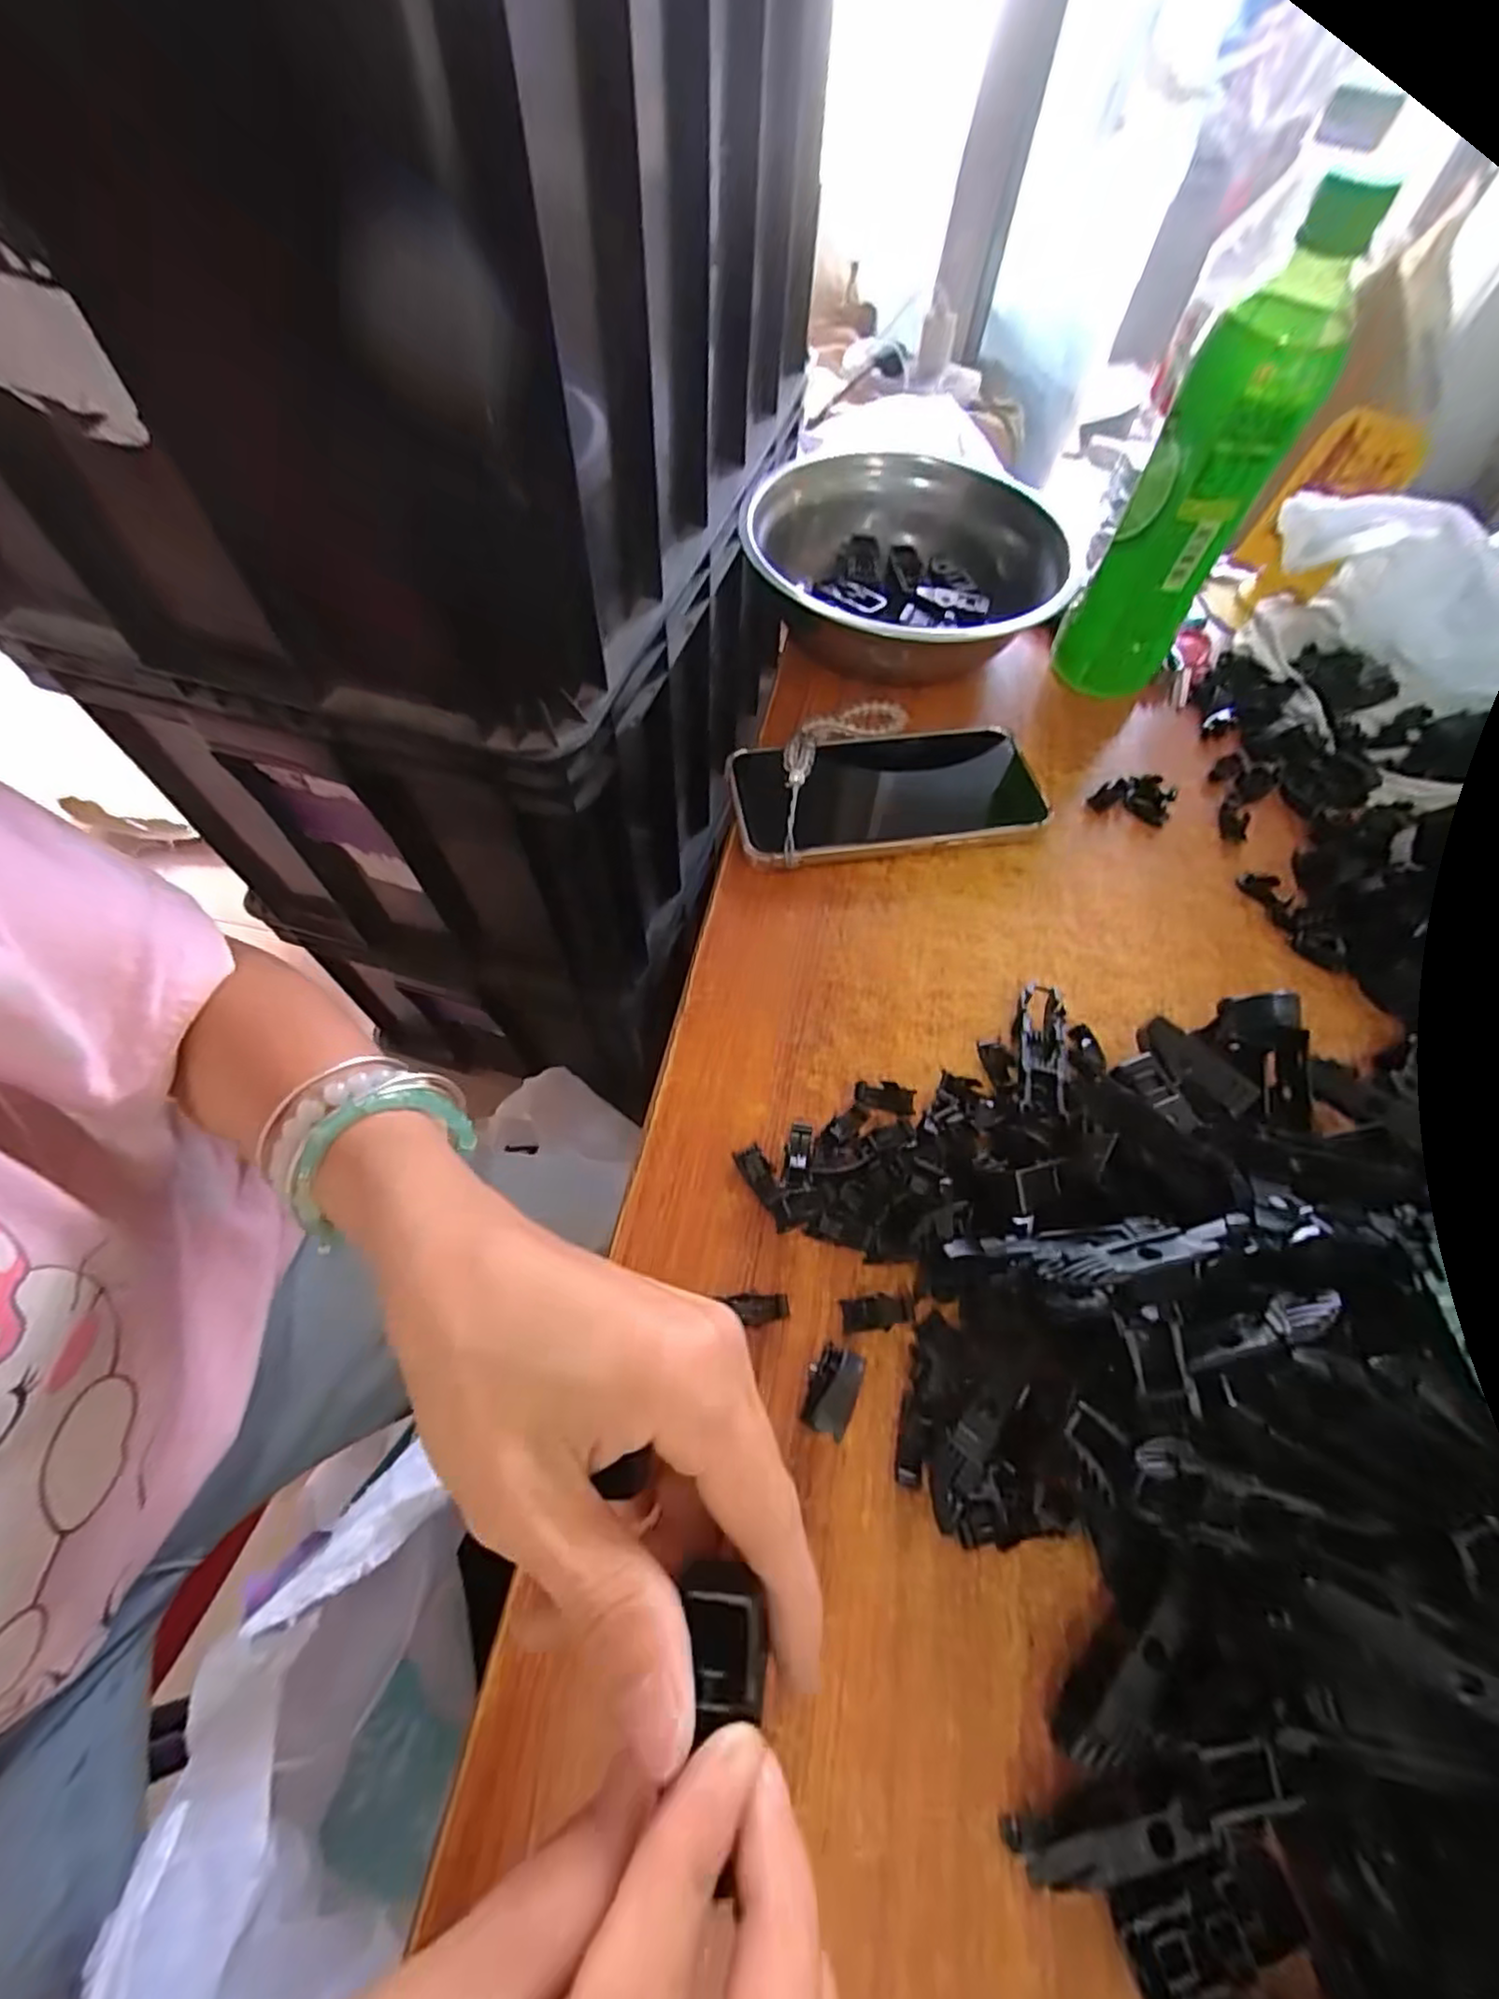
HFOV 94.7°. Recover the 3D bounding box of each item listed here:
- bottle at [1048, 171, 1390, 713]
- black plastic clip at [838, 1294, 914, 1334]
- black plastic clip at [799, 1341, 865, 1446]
[{"bbox_3d":[0.230,-0.263,0.360,0.060,0.208,0.063,30,64,15],"label":"bottle"},{"bbox_3d":[0.047,0.116,0.255,0.026,0.006,0.012,-2,60,-2],"label":"black plastic clip"},{"bbox_3d":[0.028,0.134,0.237,0.015,0.016,0.027,22,62,11],"label":"black plastic clip"}]

